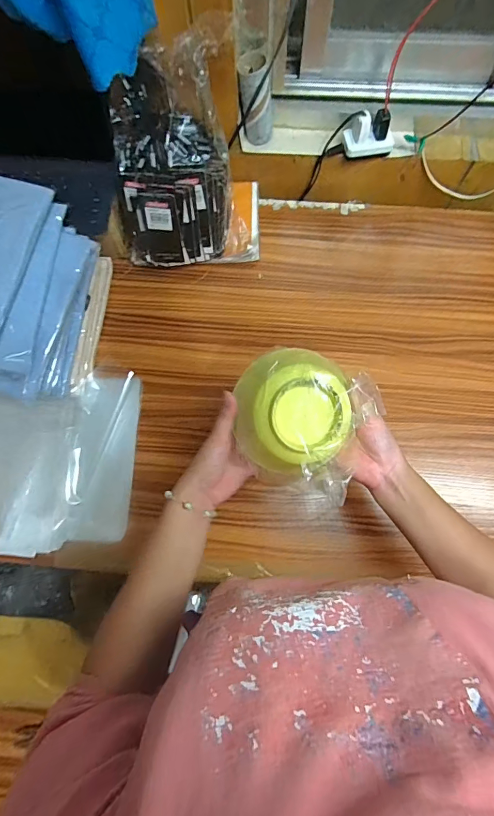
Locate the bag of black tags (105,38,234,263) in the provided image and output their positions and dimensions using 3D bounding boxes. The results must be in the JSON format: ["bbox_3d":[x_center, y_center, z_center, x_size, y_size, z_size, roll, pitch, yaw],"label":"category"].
[{"bbox_3d":[-0.107,-0.318,0.536,0.161,0.213,0.135,0,75,1],"label":"bag of black tags"}]

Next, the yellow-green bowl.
[{"bbox_3d":[0.054,0.005,0.393,0.135,0.052,0.142,0,78,0],"label":"yellow-green bowl"}]

